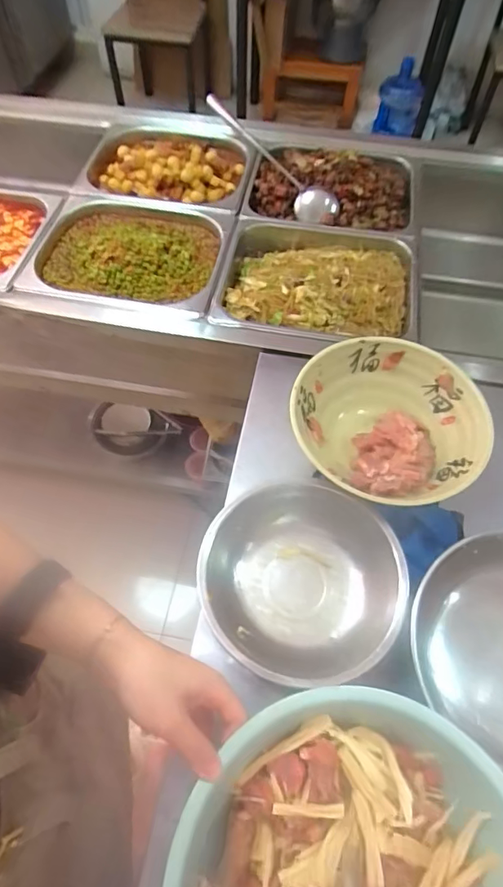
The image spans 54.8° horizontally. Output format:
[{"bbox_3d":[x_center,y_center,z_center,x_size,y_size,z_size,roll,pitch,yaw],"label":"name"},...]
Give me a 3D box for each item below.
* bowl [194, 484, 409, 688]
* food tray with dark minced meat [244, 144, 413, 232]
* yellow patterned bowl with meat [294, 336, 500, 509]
[{"bbox_3d":[0.053,0.145,0.510,0.205,0.073,0.191,1,57,-1],"label":"bowl"},{"bbox_3d":[0.155,-0.495,0.929,0.307,0.086,0.199,9,59,4],"label":"food tray with dark minced meat"},{"bbox_3d":[0.159,-0.015,0.581,0.213,0.086,0.214,1,59,-1],"label":"yellow patterned bowl with meat"}]

